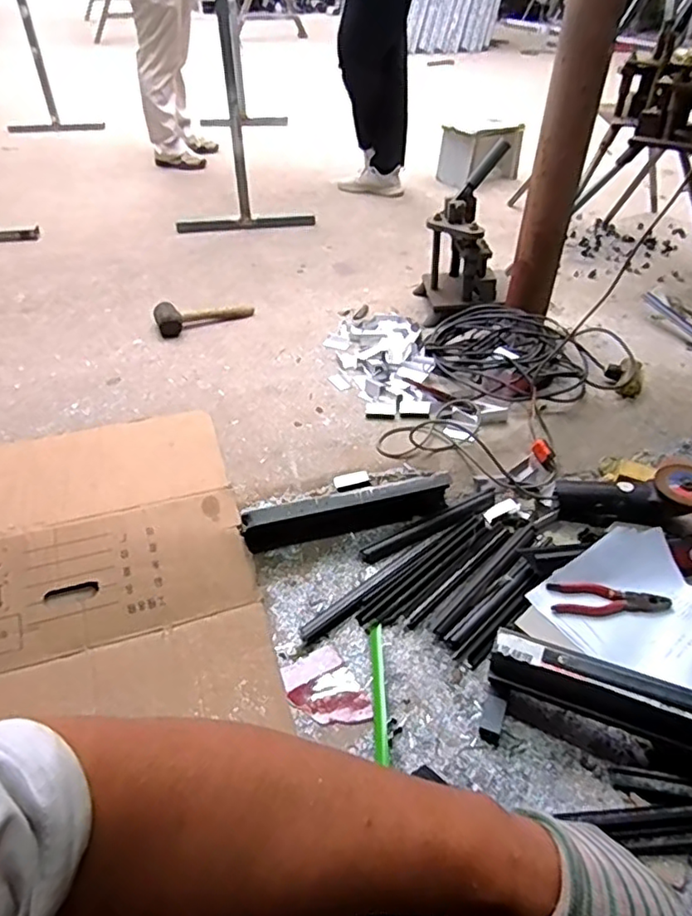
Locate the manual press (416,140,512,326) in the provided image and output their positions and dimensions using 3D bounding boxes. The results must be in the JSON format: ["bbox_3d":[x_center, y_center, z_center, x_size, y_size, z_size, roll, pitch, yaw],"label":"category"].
[{"bbox_3d":[0.305,-0.569,1.582,0.180,0.384,0.249,-2,41,-4],"label":"manual press"}]

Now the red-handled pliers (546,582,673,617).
[{"bbox_3d":[0.427,0.231,0.987,0.188,0.023,0.048,3,41,2],"label":"red-handled pliers"}]

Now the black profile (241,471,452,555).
[{"bbox_3d":[0.005,0.093,1.078,0.376,0.083,0.044,-12,42,-15],"label":"black profile"}]

